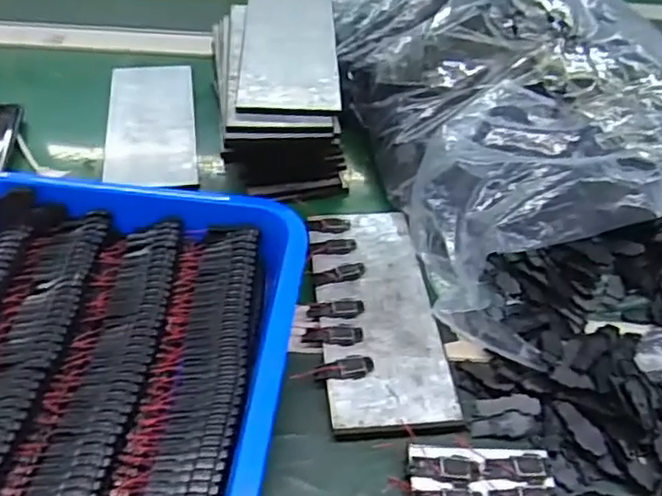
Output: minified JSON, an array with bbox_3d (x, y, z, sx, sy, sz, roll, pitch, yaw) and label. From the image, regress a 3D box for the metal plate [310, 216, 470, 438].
[{"bbox_3d":[0.031,0.042,0.462,0.079,0.011,0.201,-3,46,-6],"label":"metal plate"}]

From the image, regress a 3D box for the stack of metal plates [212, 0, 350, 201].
[{"bbox_3d":[-0.043,-0.138,0.588,0.096,0.094,0.214,-2,43,-5],"label":"stack of metal plates"}]

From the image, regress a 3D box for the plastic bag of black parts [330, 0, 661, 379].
[{"bbox_3d":[0.196,-0.105,0.551,0.314,0.107,0.454,-9,46,-11],"label":"plastic bag of black parts"}]

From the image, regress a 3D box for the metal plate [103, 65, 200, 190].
[{"bbox_3d":[-0.167,-0.118,0.622,0.078,0.008,0.195,-6,46,-9],"label":"metal plate"}]

